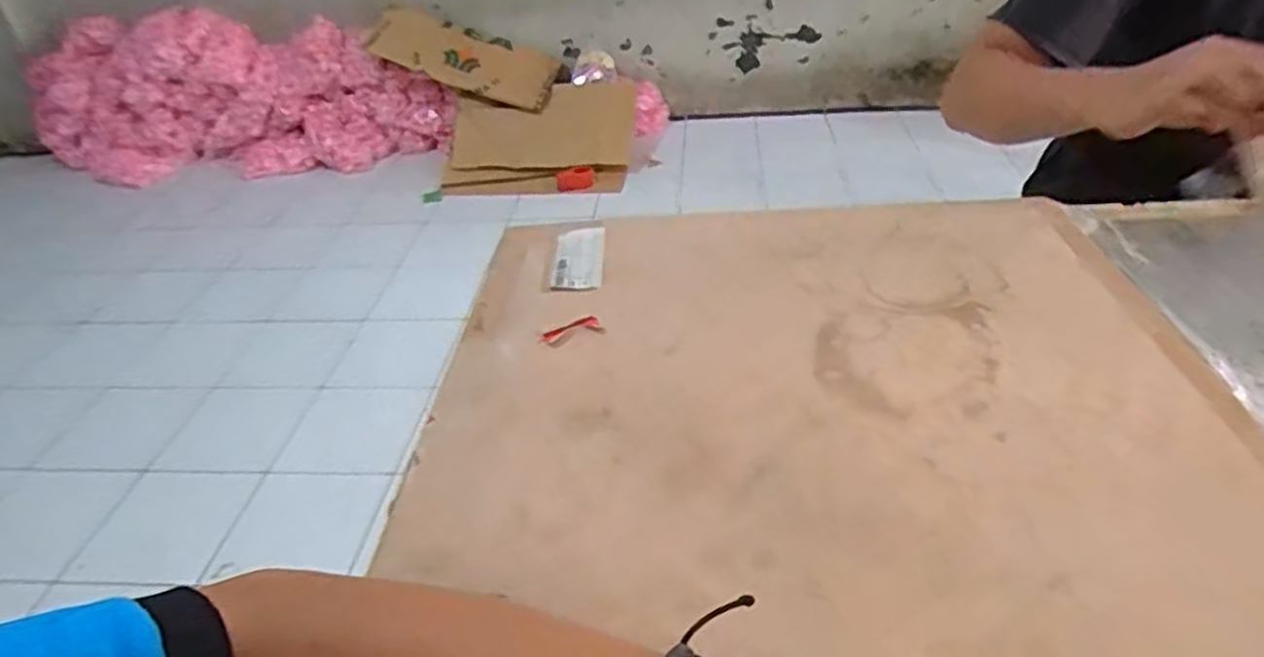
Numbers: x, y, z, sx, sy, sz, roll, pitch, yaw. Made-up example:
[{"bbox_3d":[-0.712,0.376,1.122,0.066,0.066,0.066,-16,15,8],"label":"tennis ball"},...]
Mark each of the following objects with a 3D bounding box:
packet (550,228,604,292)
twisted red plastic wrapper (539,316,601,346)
[{"bbox_3d":[-0.043,-0.059,0.607,0.039,0.004,0.093,-3,36,2],"label":"packet"},{"bbox_3d":[-0.044,0.001,0.522,0.046,0.004,0.014,-25,40,-25],"label":"twisted red plastic wrapper"}]

